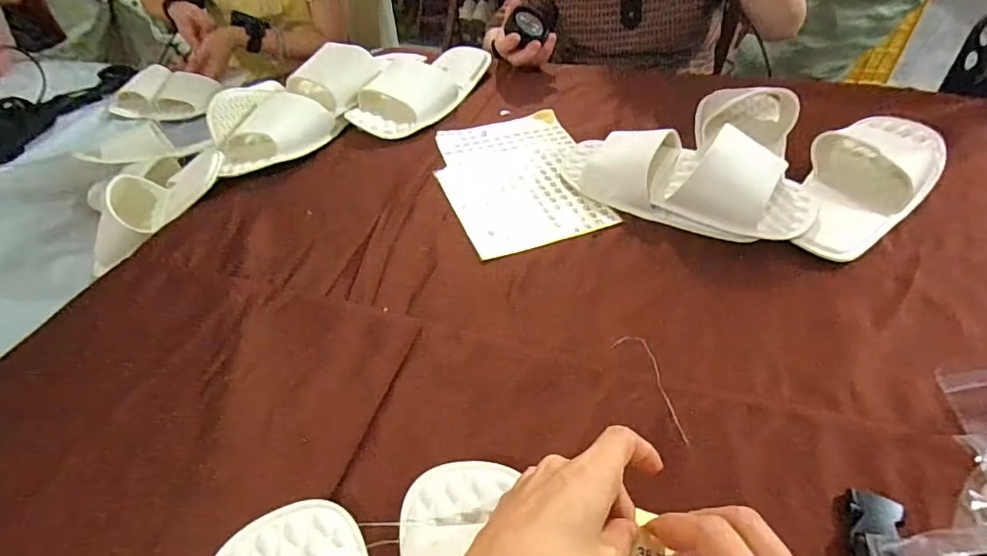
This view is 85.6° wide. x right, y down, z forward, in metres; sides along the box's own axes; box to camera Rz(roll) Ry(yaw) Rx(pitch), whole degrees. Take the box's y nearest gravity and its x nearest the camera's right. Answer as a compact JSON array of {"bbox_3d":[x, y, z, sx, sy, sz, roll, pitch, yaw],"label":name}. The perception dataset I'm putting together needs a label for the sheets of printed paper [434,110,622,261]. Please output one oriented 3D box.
[{"bbox_3d":[0.031,-0.126,0.641,0.183,0.006,0.249,-16,47,-13],"label":"sheets of printed paper"}]

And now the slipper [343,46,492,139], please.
[{"bbox_3d":[-0.100,-0.280,0.773,0.115,0.053,0.258,17,47,19],"label":"slipper"}]

